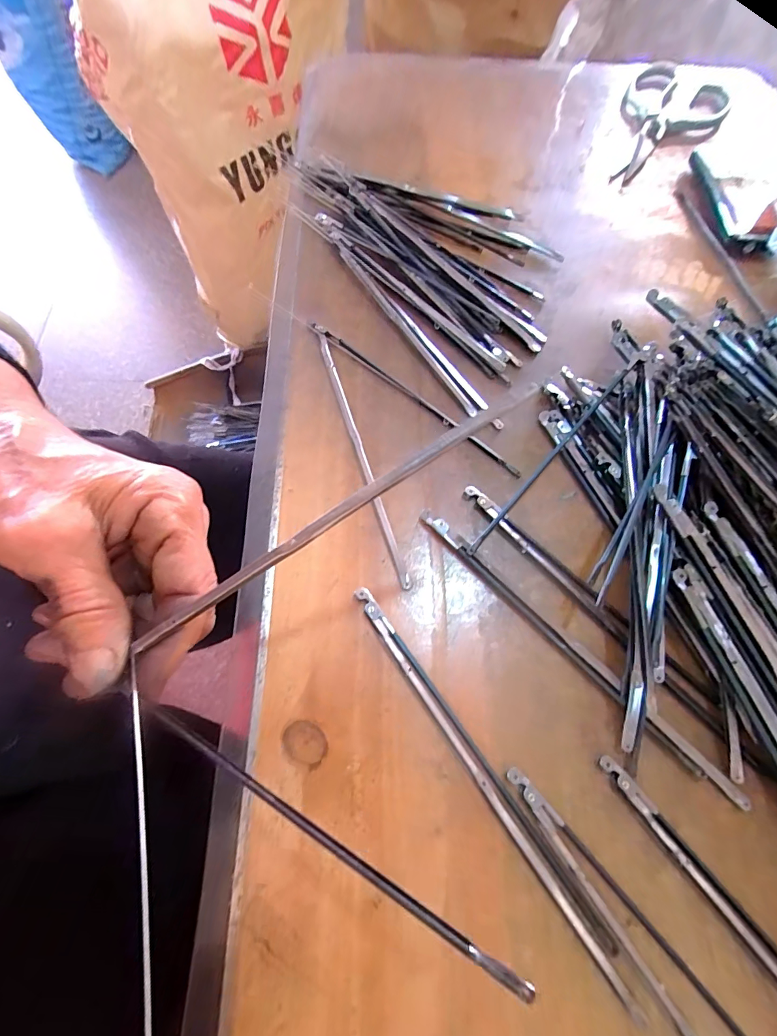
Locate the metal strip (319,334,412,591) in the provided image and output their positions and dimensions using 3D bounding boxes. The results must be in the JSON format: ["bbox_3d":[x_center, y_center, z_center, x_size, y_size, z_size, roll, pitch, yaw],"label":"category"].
[{"bbox_3d":[-0.017,-0.041,0.251,0.005,0.006,0.174,-16,68,-8],"label":"metal strip"}]

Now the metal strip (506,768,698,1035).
[{"bbox_3d":[0.099,0.172,0.161,0.007,0.005,0.162,-31,71,-14],"label":"metal strip"}]

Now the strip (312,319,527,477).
[{"bbox_3d":[0.014,-0.078,0.268,0.165,0.004,0.008,39,71,14],"label":"strip"}]

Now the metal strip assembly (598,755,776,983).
[{"bbox_3d":[0.152,0.173,0.163,0.013,0.006,0.182,-33,71,-15],"label":"metal strip assembly"}]

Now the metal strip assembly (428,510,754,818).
[{"bbox_3d":[0.087,0.061,0.210,0.011,0.005,0.186,-40,73,-17],"label":"metal strip assembly"}]

